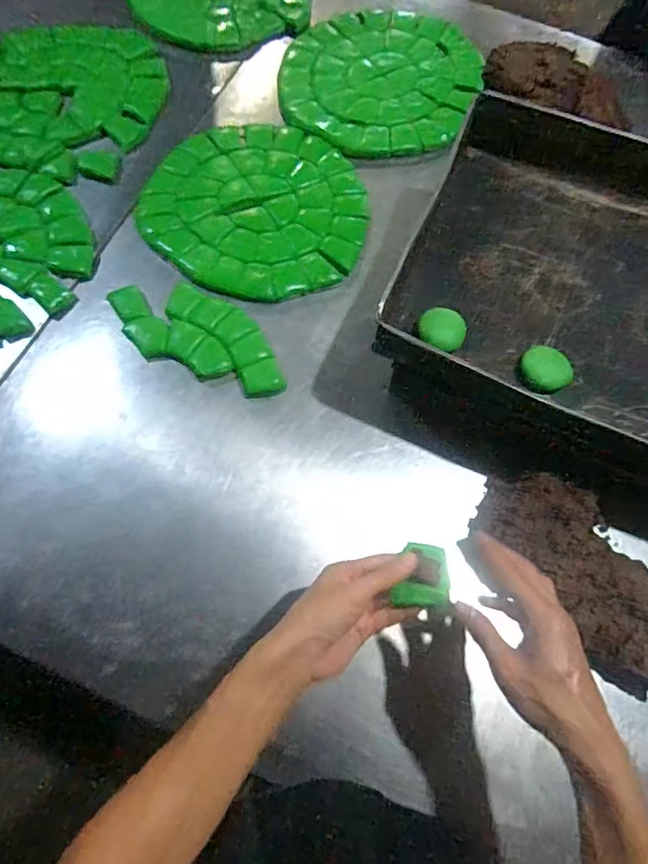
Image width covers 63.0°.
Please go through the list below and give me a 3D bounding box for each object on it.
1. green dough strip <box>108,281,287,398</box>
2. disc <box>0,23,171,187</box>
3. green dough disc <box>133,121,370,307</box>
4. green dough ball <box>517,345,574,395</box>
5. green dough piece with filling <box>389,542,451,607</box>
[{"bbox_3d":[-0.160,-0.127,0.675,0.249,0.013,0.110,20,70,6],"label":"green dough strip"},{"bbox_3d":[-0.391,-0.516,0.804,0.267,0.034,0.296,18,70,6],"label":"disc"},{"bbox_3d":[-0.091,-0.326,0.749,0.306,0.016,0.304,0,70,-1],"label":"green dough disc"},{"bbox_3d":[0.241,-0.066,0.580,0.050,0.029,0.054,-37,74,-16],"label":"green dough ball"},{"bbox_3d":[0.087,0.126,0.468,0.045,0.018,0.054,10,70,3],"label":"green dough piece with filling"}]

